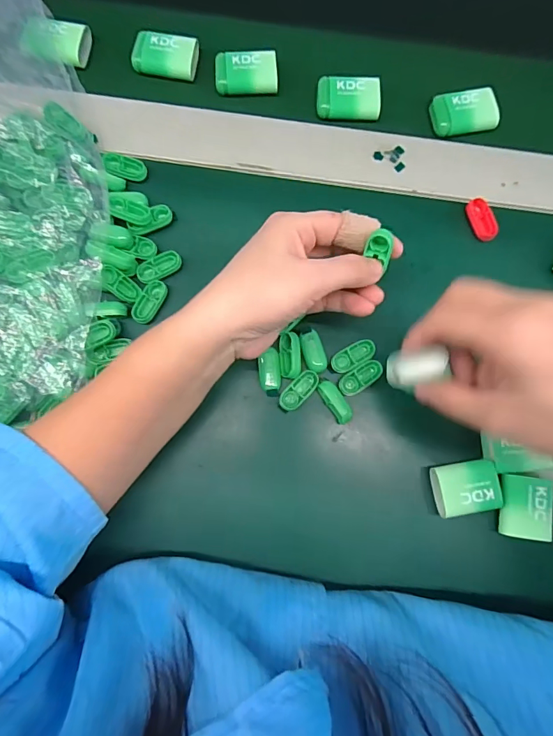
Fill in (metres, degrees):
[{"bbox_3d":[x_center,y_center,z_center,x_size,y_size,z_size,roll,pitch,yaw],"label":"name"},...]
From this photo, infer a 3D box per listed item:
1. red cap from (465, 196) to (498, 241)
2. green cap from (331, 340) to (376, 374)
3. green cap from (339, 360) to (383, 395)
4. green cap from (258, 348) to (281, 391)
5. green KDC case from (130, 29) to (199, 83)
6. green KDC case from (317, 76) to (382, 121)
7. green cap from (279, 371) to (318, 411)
[{"bbox_3d":[0.162,-0.117,0.331,0.016,0.010,0.034,-22,82,-5],"label":"red cap"},{"bbox_3d":[0.057,-0.009,0.310,0.034,0.006,0.016,-31,83,-6],"label":"green cap"},{"bbox_3d":[0.062,0.007,0.309,0.035,0.006,0.016,-32,83,-6],"label":"green cap"},{"bbox_3d":[-0.005,0.001,0.306,0.016,0.005,0.030,-4,81,-2],"label":"green cap"},{"bbox_3d":[-0.092,-0.258,0.347,0.050,0.013,0.035,10,91,1],"label":"green KDC case"},{"bbox_3d":[0.060,-0.222,0.345,0.050,0.011,0.032,1,81,-2],"label":"green KDC case"},{"bbox_3d":[0.016,0.017,0.305,0.014,0.007,0.034,42,82,5],"label":"green cap"}]

